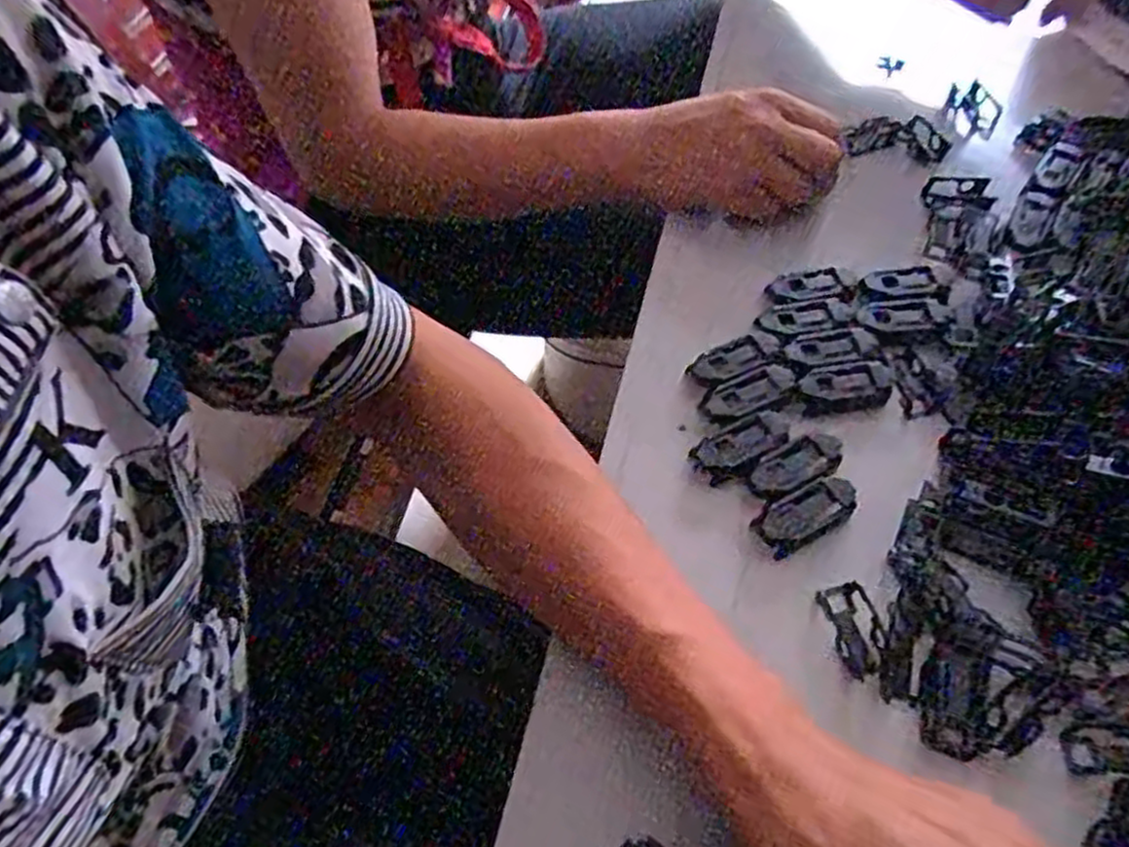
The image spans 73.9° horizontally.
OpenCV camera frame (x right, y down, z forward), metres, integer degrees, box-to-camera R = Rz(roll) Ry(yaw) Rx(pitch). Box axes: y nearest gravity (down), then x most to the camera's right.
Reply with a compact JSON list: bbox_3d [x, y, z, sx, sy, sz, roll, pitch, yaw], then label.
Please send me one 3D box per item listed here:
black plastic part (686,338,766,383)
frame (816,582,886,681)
[{"bbox_3d":[0.086,-0.032,0.396,0.039,0.006,0.020,-21,60,-12],"label":"black plastic part"},{"bbox_3d":[0.126,0.089,0.325,0.020,0.005,0.039,-11,58,-6],"label":"frame"}]

